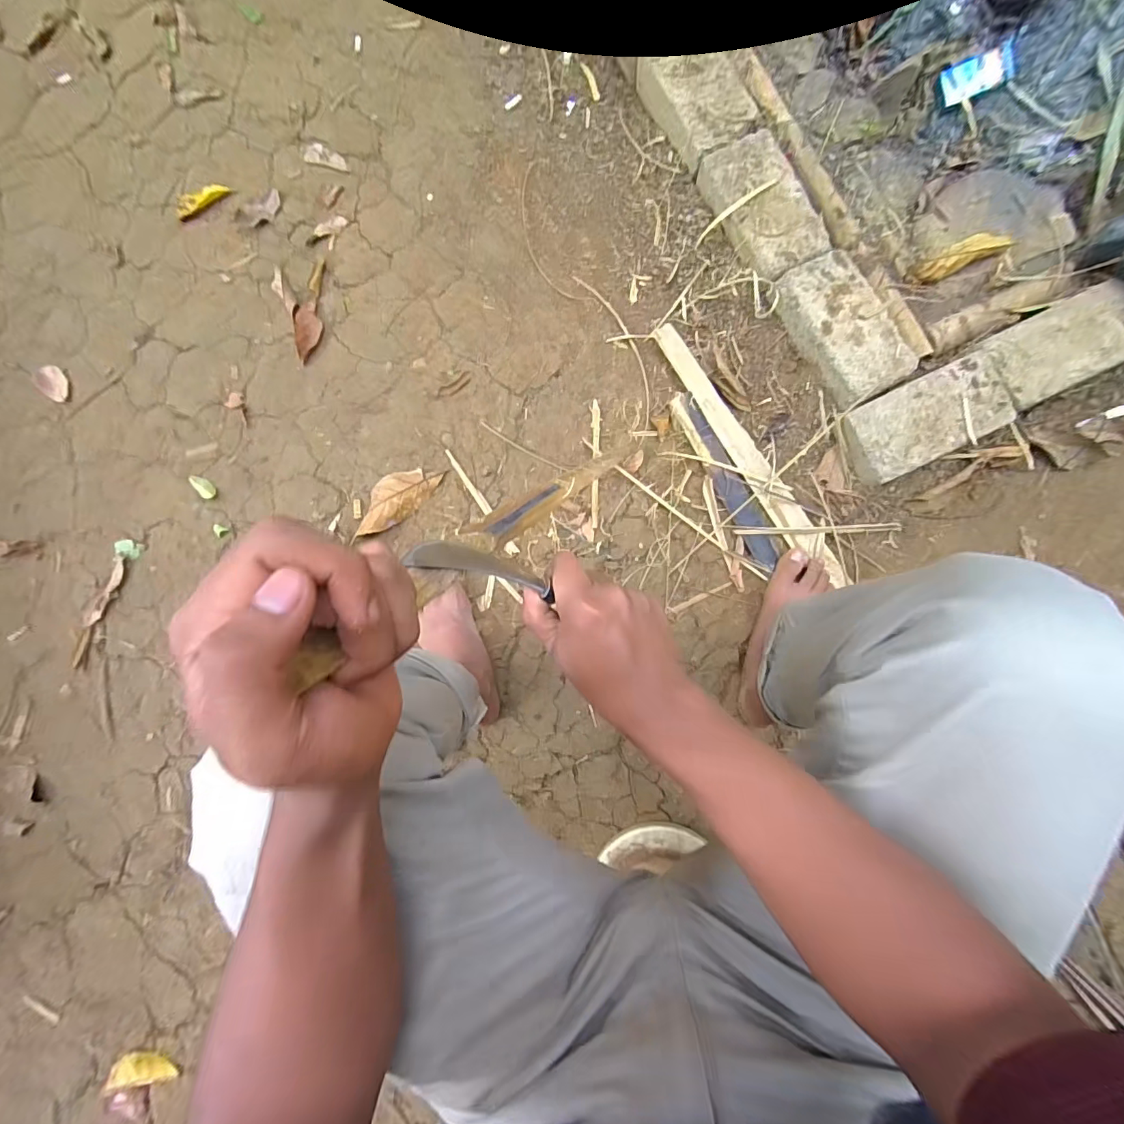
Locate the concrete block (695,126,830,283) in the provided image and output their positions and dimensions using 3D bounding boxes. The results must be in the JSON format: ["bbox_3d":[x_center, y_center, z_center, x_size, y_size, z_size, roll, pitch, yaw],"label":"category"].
[{"bbox_3d":[0.299,-0.518,0.734,0.120,0.050,0.211,-21,85,3],"label":"concrete block"}]

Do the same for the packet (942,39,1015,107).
[{"bbox_3d":[0.686,-0.800,0.807,0.125,0.024,0.054,-25,85,2],"label":"packet"}]

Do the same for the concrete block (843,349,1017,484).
[{"bbox_3d":[0.502,-0.198,0.685,0.221,0.050,0.109,-26,85,2],"label":"concrete block"}]

